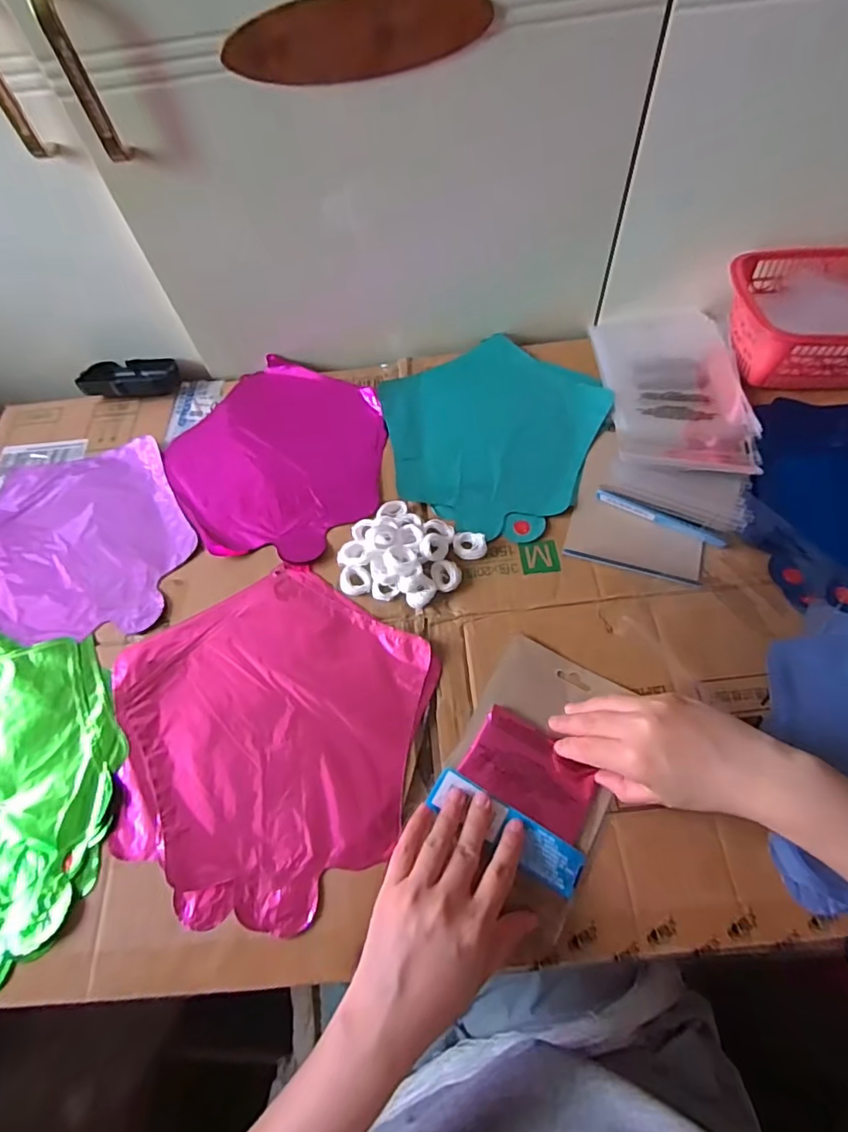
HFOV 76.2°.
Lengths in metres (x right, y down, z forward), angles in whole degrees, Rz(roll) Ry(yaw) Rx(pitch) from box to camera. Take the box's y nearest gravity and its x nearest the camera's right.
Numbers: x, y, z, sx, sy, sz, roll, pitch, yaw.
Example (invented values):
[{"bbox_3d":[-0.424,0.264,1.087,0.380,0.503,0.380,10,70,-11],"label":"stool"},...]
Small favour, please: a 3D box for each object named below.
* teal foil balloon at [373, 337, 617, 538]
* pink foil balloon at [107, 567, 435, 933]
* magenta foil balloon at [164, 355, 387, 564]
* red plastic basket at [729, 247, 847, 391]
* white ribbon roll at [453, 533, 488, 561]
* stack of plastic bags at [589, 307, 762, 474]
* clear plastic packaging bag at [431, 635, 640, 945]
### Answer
[{"bbox_3d":[0.064,-0.144,0.554,0.222,0.008,0.228,-2,61,3],"label":"teal foil balloon"},{"bbox_3d":[-0.126,0.124,0.425,0.248,0.009,0.239,28,67,18],"label":"pink foil balloon"},{"bbox_3d":[-0.148,-0.113,0.561,0.232,0.016,0.223,-2,61,3],"label":"magenta foil balloon"},{"bbox_3d":[0.418,-0.249,0.547,0.208,0.076,0.150,1,62,5],"label":"red plastic basket"},{"bbox_3d":[0.041,-0.018,0.484,0.029,0.013,0.024,-3,61,3],"label":"white ribbon roll"},{"bbox_3d":[0.256,-0.189,0.555,0.133,0.020,0.239,0,61,4],"label":"stack of plastic bags"},{"bbox_3d":[0.085,0.151,0.407,0.116,0.016,0.174,27,67,17],"label":"clear plastic packaging bag"}]

